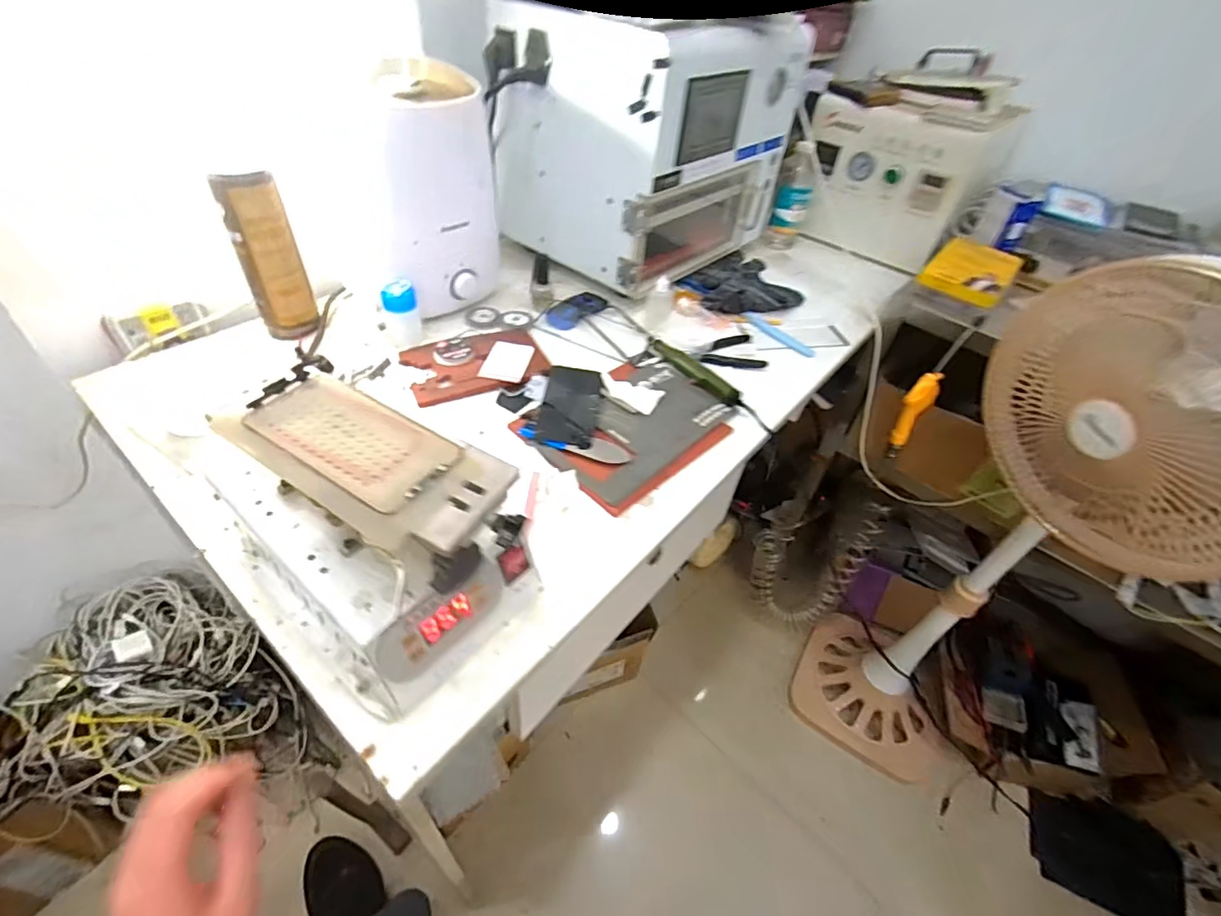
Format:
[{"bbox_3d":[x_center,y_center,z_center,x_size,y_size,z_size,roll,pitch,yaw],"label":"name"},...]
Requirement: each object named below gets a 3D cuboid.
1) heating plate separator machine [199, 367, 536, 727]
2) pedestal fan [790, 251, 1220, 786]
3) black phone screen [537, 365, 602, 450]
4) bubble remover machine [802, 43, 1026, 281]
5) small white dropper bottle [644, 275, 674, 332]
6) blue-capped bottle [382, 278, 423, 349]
[{"bbox_3d":[-0.186,0.046,0.390,0.235,0.145,0.135,30,49,23],"label":"heating plate separator machine"},{"bbox_3d":[0.618,0.175,0.831,0.327,0.983,0.319,-13,47,-19],"label":"pedestal fan"},{"bbox_3d":[-0.046,-0.062,0.615,0.063,0.006,0.132,6,44,0],"label":"black phone screen"},{"bbox_3d":[0.512,-0.530,0.953,0.267,0.255,0.276,34,50,26],"label":"bubble remover machine"},{"bbox_3d":[0.067,-0.208,0.729,0.034,0.072,0.025,8,44,2],"label":"small white dropper bottle"},{"bbox_3d":[-0.263,-0.184,0.673,0.041,0.082,0.034,-10,46,-16],"label":"blue-capped bottle"}]

